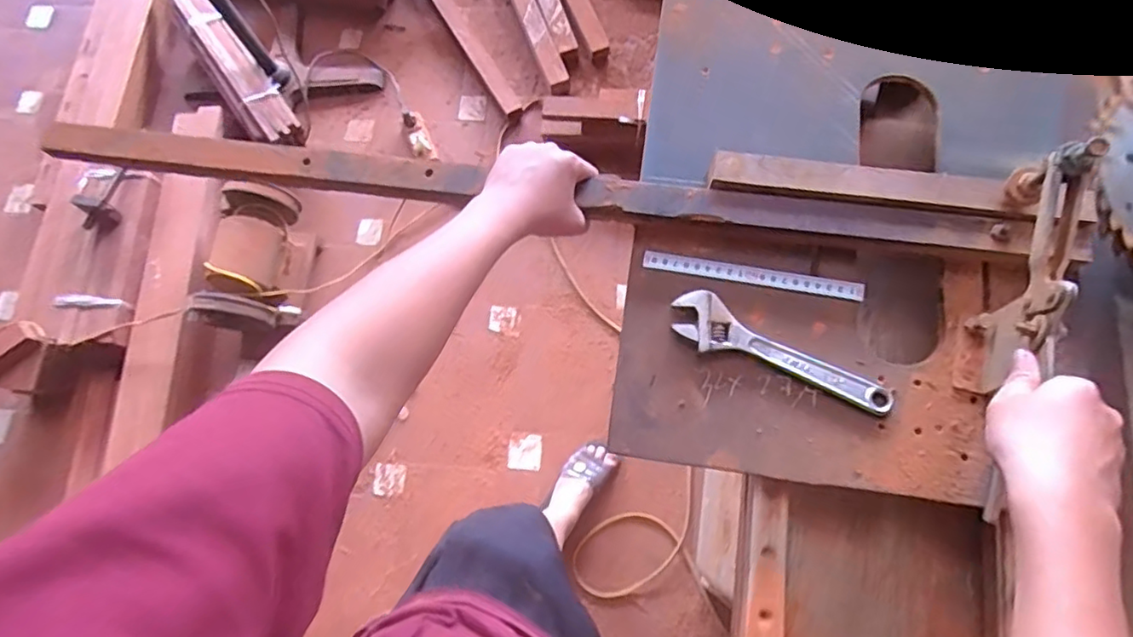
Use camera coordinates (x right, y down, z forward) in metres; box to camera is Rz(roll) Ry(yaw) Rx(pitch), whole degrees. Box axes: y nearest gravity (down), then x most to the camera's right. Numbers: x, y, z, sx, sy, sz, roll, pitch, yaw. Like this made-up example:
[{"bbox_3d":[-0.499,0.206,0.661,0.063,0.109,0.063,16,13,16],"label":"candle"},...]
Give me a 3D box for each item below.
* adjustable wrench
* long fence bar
[{"bbox_3d":[0.183,0.036,0.521,0.195,0.012,0.049,29,77,12],"label":"adjustable wrench"},{"bbox_3d":[-0.053,-0.125,0.566,0.913,0.033,0.044,7,71,4],"label":"long fence bar"}]

